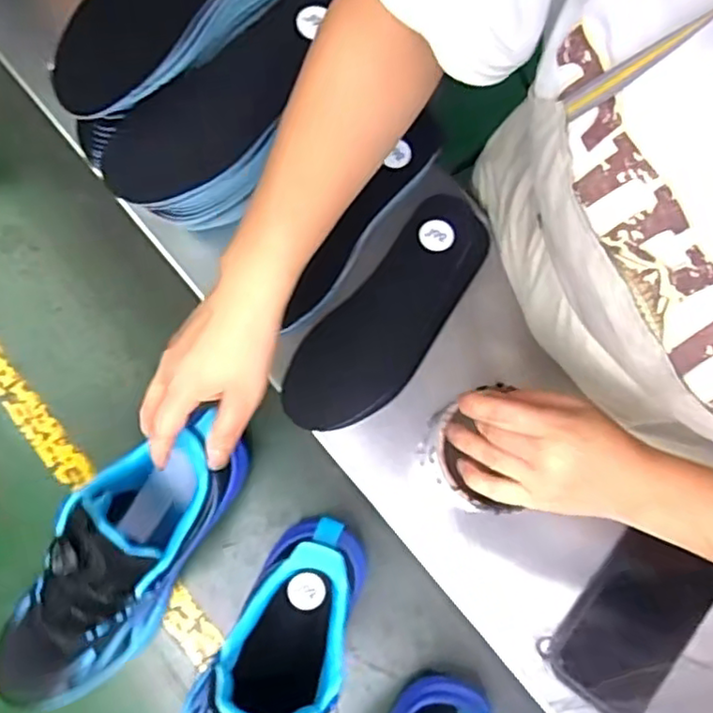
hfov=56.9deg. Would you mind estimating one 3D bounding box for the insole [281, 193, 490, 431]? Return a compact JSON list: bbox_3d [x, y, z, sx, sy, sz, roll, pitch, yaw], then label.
[{"bbox_3d":[0.030,-0.033,0.546,0.080,0.013,0.225,39,82,7],"label":"insole"}]

